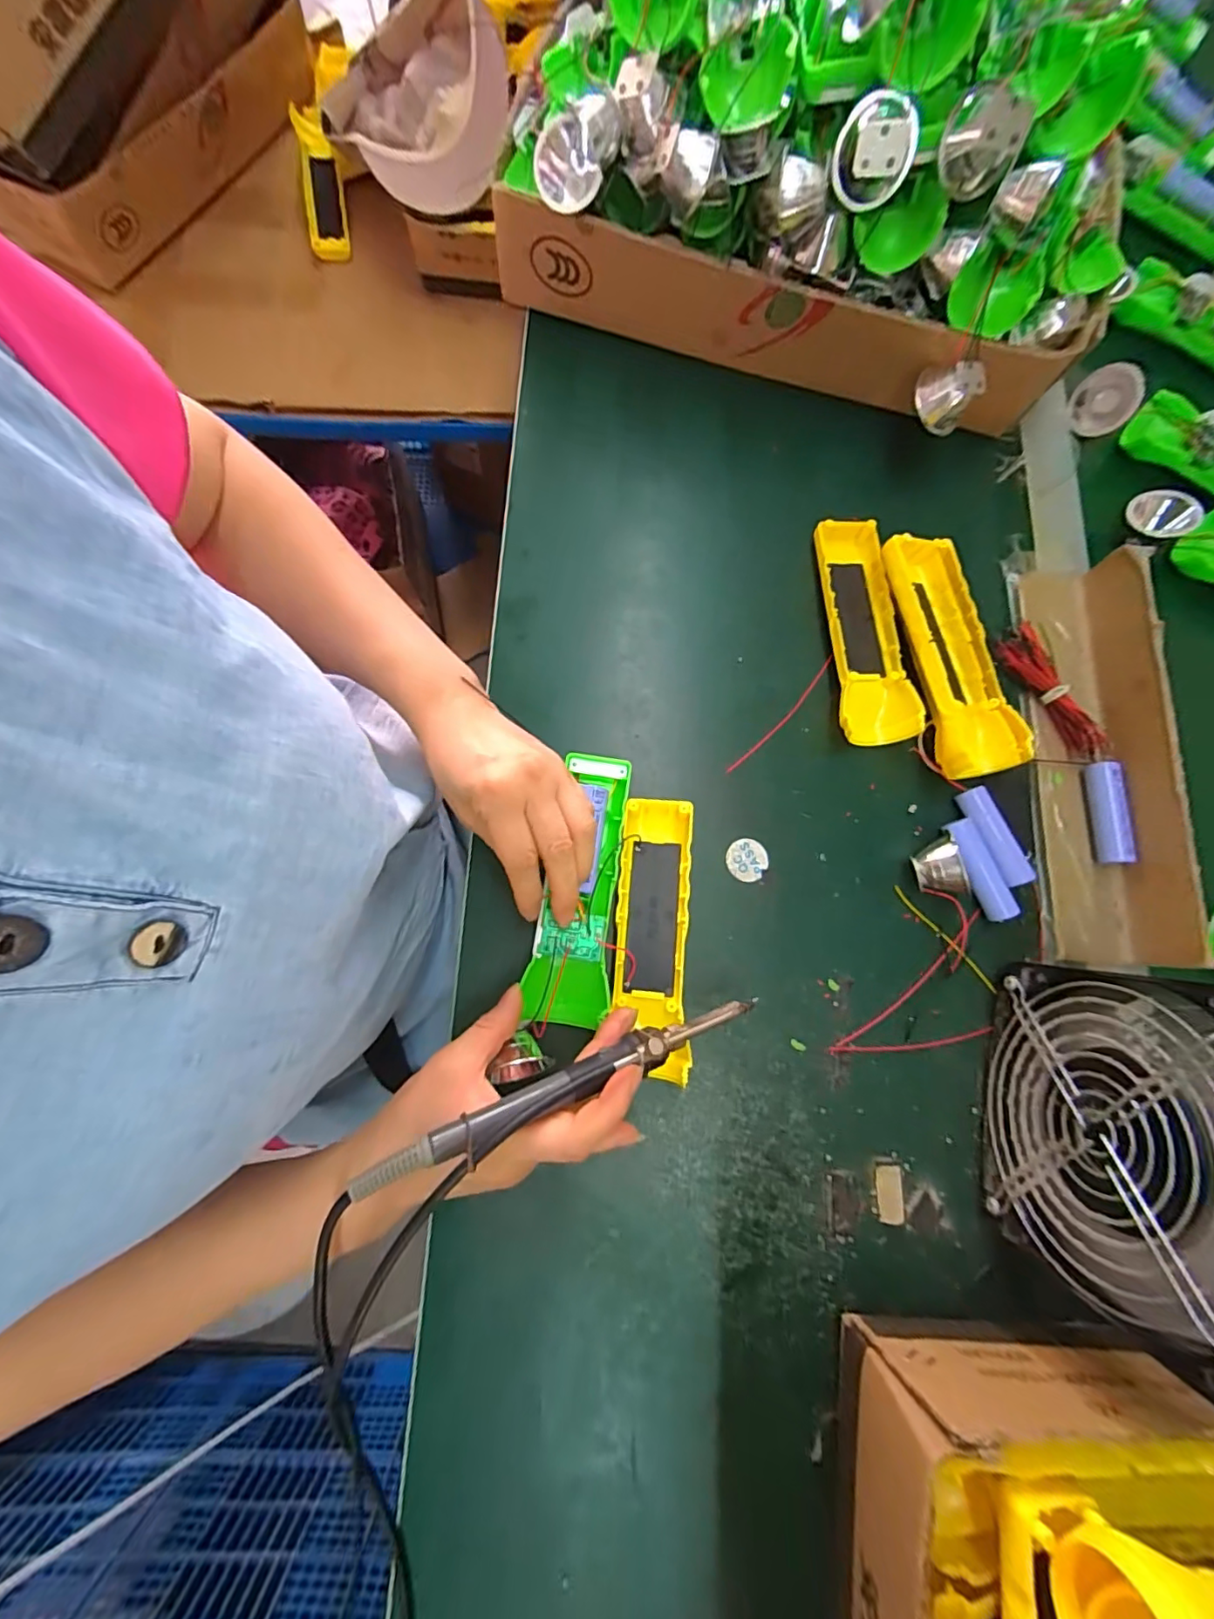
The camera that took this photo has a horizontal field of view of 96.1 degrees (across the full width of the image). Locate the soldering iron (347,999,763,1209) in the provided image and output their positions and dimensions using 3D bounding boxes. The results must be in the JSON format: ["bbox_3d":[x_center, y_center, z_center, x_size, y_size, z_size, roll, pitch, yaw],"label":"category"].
[{"bbox_3d":[-0.013,0.125,0.250,0.189,0.016,0.016,-16,78,-21],"label":"soldering iron"}]

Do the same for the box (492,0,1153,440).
[{"bbox_3d":[0.144,-0.434,0.357,0.412,0.191,0.237,23,79,4],"label":"box"}]

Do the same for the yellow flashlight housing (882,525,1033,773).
[{"bbox_3d":[0.224,-0.100,0.361,0.058,0.042,0.158,-8,78,-2],"label":"yellow flashlight housing"}]

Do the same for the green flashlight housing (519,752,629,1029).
[{"bbox_3d":[-0.014,0.046,0.330,0.046,0.025,0.163,10,79,2],"label":"green flashlight housing"}]

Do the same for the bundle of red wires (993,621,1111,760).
[{"bbox_3d":[0.301,-0.078,0.371,0.017,0.019,0.097,-25,79,-5],"label":"bundle of red wires"}]

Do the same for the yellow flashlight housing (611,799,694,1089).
[{"bbox_3d":[0.028,0.073,0.329,0.043,0.019,0.162,1,74,0],"label":"yellow flashlight housing"}]

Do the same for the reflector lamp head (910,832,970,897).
[{"bbox_3d":[0.203,0.037,0.340,0.022,0.028,0.037,-12,78,-3],"label":"reflector lamp head"}]

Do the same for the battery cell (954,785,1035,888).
[{"bbox_3d":[0.249,0.018,0.352,0.021,0.016,0.065,-23,79,-5],"label":"battery cell"}]

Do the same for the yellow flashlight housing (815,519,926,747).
[{"bbox_3d":[0.173,-0.124,0.377,0.048,0.023,0.160,-4,78,-1],"label":"yellow flashlight housing"}]

